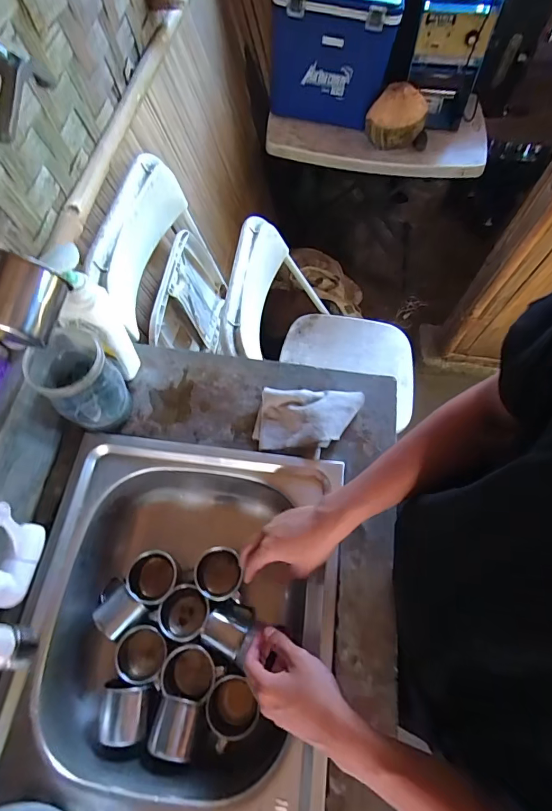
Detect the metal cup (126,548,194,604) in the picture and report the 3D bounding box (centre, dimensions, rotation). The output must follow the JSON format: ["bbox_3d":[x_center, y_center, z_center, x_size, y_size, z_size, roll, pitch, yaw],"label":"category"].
[{"bbox_3d":[-0.182,0.266,0.628,0.072,0.080,0.070,1,65,-1],"label":"metal cup"}]

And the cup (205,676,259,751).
[{"bbox_3d":[-0.063,0.420,0.571,0.059,0.083,0.071,-21,67,-11],"label":"cup"}]

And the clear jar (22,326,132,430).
[{"bbox_3d":[-0.276,-0.036,0.582,0.097,0.137,0.103,1,65,-1],"label":"clear jar"}]

